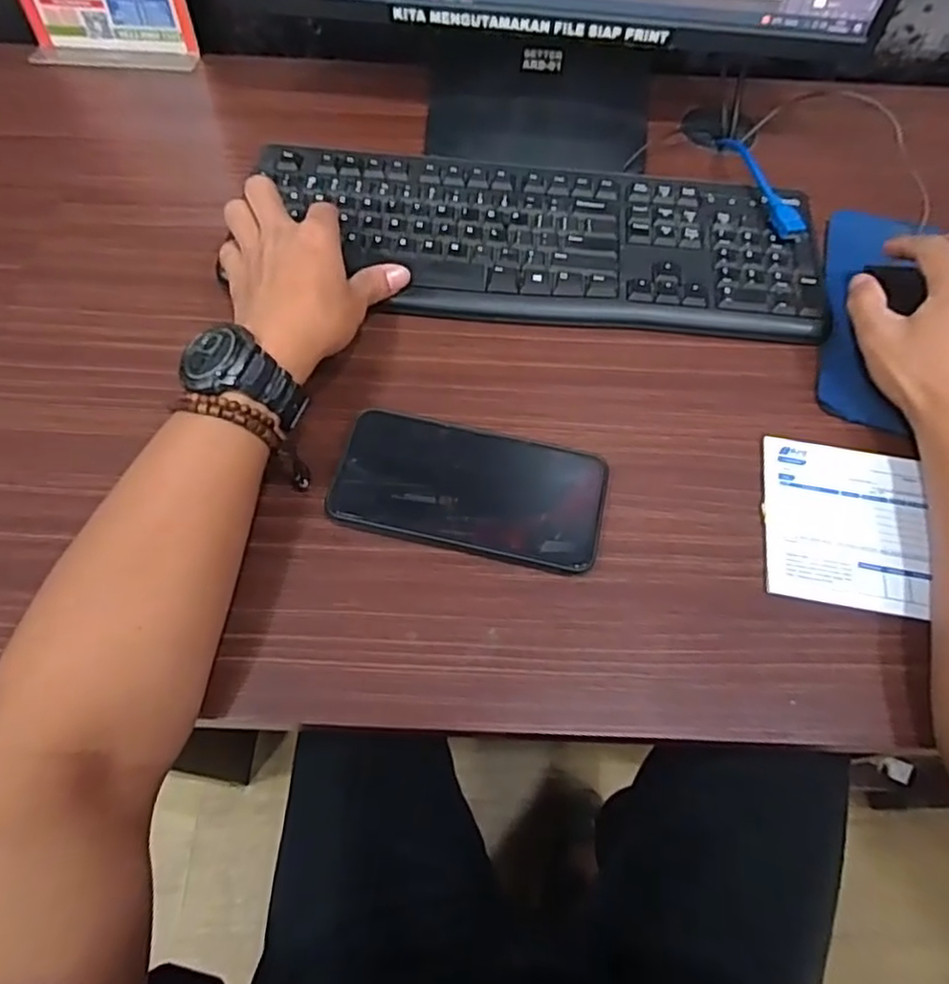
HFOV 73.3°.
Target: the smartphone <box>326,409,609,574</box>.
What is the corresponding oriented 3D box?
[{"bbox_3d":[-0.003,-0.003,0.392,0.161,0.013,0.079,13,64,4],"label":"smartphone"}]

